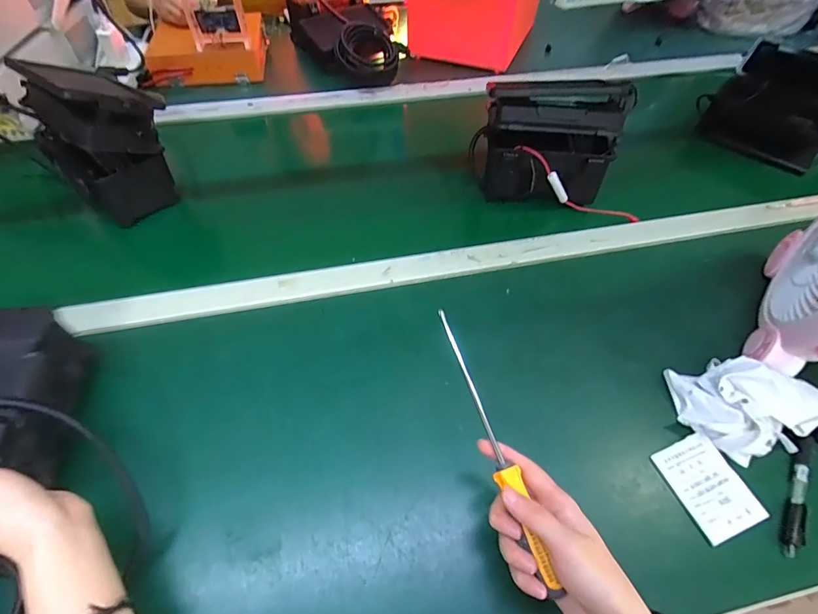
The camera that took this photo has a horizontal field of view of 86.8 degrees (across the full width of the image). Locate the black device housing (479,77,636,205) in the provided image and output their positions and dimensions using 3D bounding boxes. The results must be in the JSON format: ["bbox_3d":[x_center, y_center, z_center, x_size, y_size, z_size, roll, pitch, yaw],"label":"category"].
[{"bbox_3d":[0.200,-0.235,0.619,0.195,0.137,0.103,4,55,2],"label":"black device housing"}]

